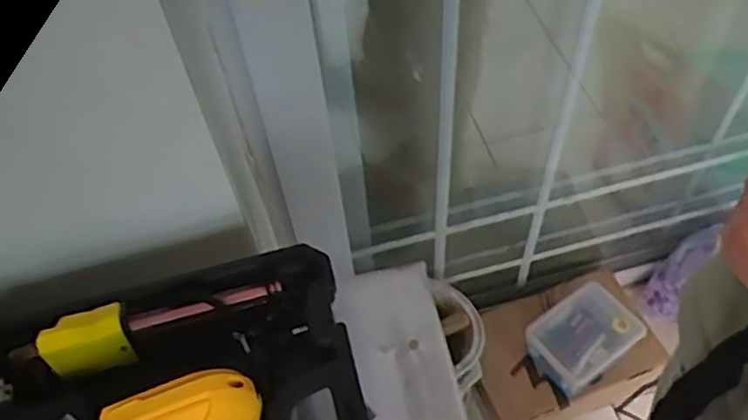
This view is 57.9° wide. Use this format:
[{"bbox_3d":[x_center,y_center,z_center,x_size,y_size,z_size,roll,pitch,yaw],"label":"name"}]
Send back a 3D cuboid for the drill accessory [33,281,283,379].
[{"bbox_3d":[-0.136,0.064,0.434,0.145,0.039,0.028,-18,55,-9],"label":"drill accessory"}]

